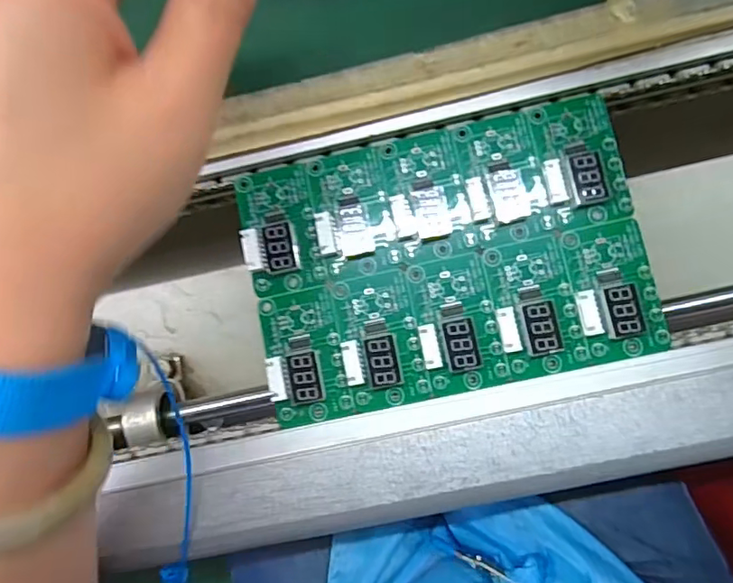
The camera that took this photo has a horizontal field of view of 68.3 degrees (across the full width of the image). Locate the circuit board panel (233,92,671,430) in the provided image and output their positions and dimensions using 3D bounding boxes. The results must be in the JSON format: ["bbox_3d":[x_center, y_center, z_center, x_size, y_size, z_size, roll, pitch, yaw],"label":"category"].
[{"bbox_3d":[0.035,-0.015,0.253,0.179,0.011,0.123,-13,85,4],"label":"circuit board panel"}]

